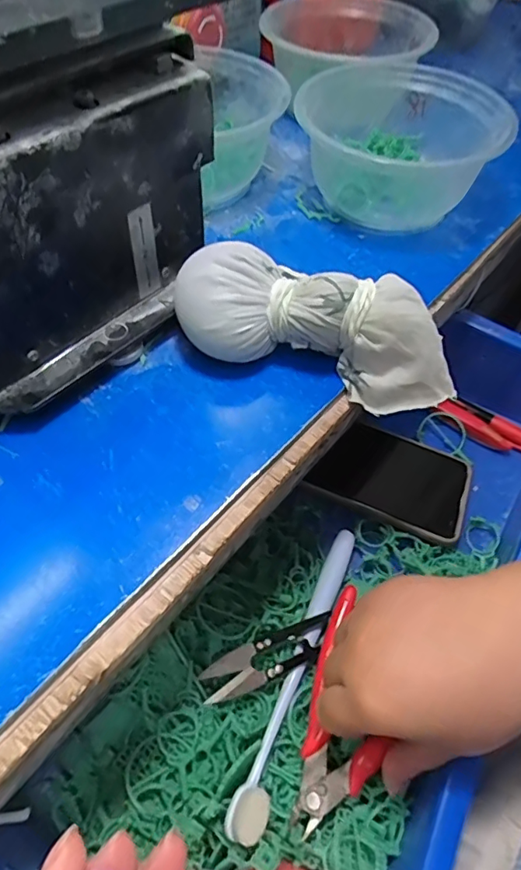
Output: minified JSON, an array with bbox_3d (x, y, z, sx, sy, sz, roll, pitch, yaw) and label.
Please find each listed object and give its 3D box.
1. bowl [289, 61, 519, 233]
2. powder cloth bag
[{"bbox_3d":[0.096,-0.198,0.358,0.123,0.066,0.113,1,56,-2],"label":"bowl"},{"bbox_3d":[0.031,-0.055,0.266,0.146,0.049,0.048,11,56,4],"label":"powder cloth bag"}]

